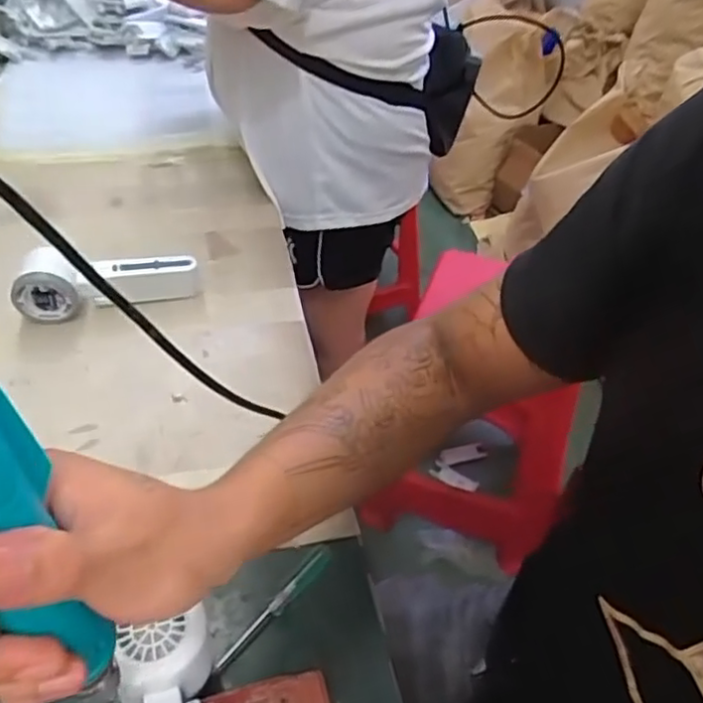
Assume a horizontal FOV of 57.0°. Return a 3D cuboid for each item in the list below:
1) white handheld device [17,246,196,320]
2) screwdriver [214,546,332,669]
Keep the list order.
[{"bbox_3d":[-0.237,-0.072,0.638,0.165,0.049,0.050,-7,44,-11],"label":"white handheld device"},{"bbox_3d":[-0.049,0.168,0.430,0.012,0.010,0.103,29,49,25],"label":"screwdriver"}]

